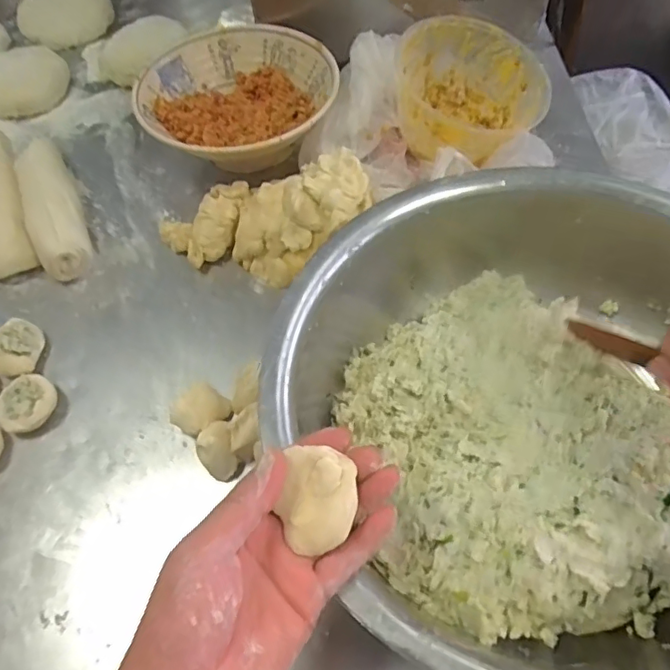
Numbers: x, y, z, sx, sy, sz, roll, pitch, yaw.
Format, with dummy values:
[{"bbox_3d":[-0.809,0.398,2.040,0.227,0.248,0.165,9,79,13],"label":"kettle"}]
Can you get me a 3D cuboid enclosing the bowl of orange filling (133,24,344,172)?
[{"bbox_3d":[-0.105,-0.254,0.643,0.211,0.082,0.198,-2,59,3],"label":"bowl of orange filling"}]

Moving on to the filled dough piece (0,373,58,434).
[{"bbox_3d":[-0.276,0.062,0.507,0.044,0.028,0.052,30,66,20],"label":"filled dough piece"}]

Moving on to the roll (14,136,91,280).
[{"bbox_3d":[-0.311,-0.147,0.619,0.057,0.058,0.191,-25,61,-11],"label":"roll"}]

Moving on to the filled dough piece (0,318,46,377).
[{"bbox_3d":[-0.300,0.013,0.536,0.035,0.033,0.052,18,62,14],"label":"filled dough piece"}]

